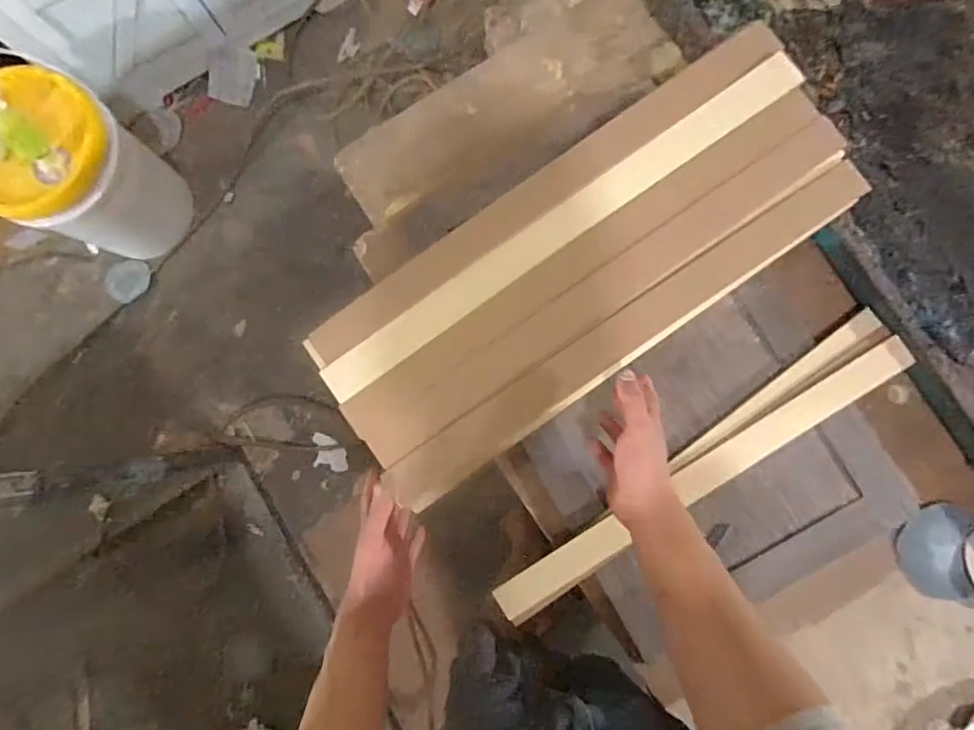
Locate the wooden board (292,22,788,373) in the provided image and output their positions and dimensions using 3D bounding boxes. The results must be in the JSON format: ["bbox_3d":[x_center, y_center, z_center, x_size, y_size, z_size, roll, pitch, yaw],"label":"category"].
[{"bbox_3d":[0.054,-0.177,0.566,0.573,0.017,0.044,-34,86,-2],"label":"wooden board"}]

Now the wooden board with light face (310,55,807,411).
[{"bbox_3d":[0.076,-0.142,0.560,0.573,0.021,0.042,-35,86,-2],"label":"wooden board with light face"}]

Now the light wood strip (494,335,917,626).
[{"bbox_3d":[0.266,0.142,0.662,0.580,0.027,0.041,-33,84,1],"label":"light wood strip"}]

